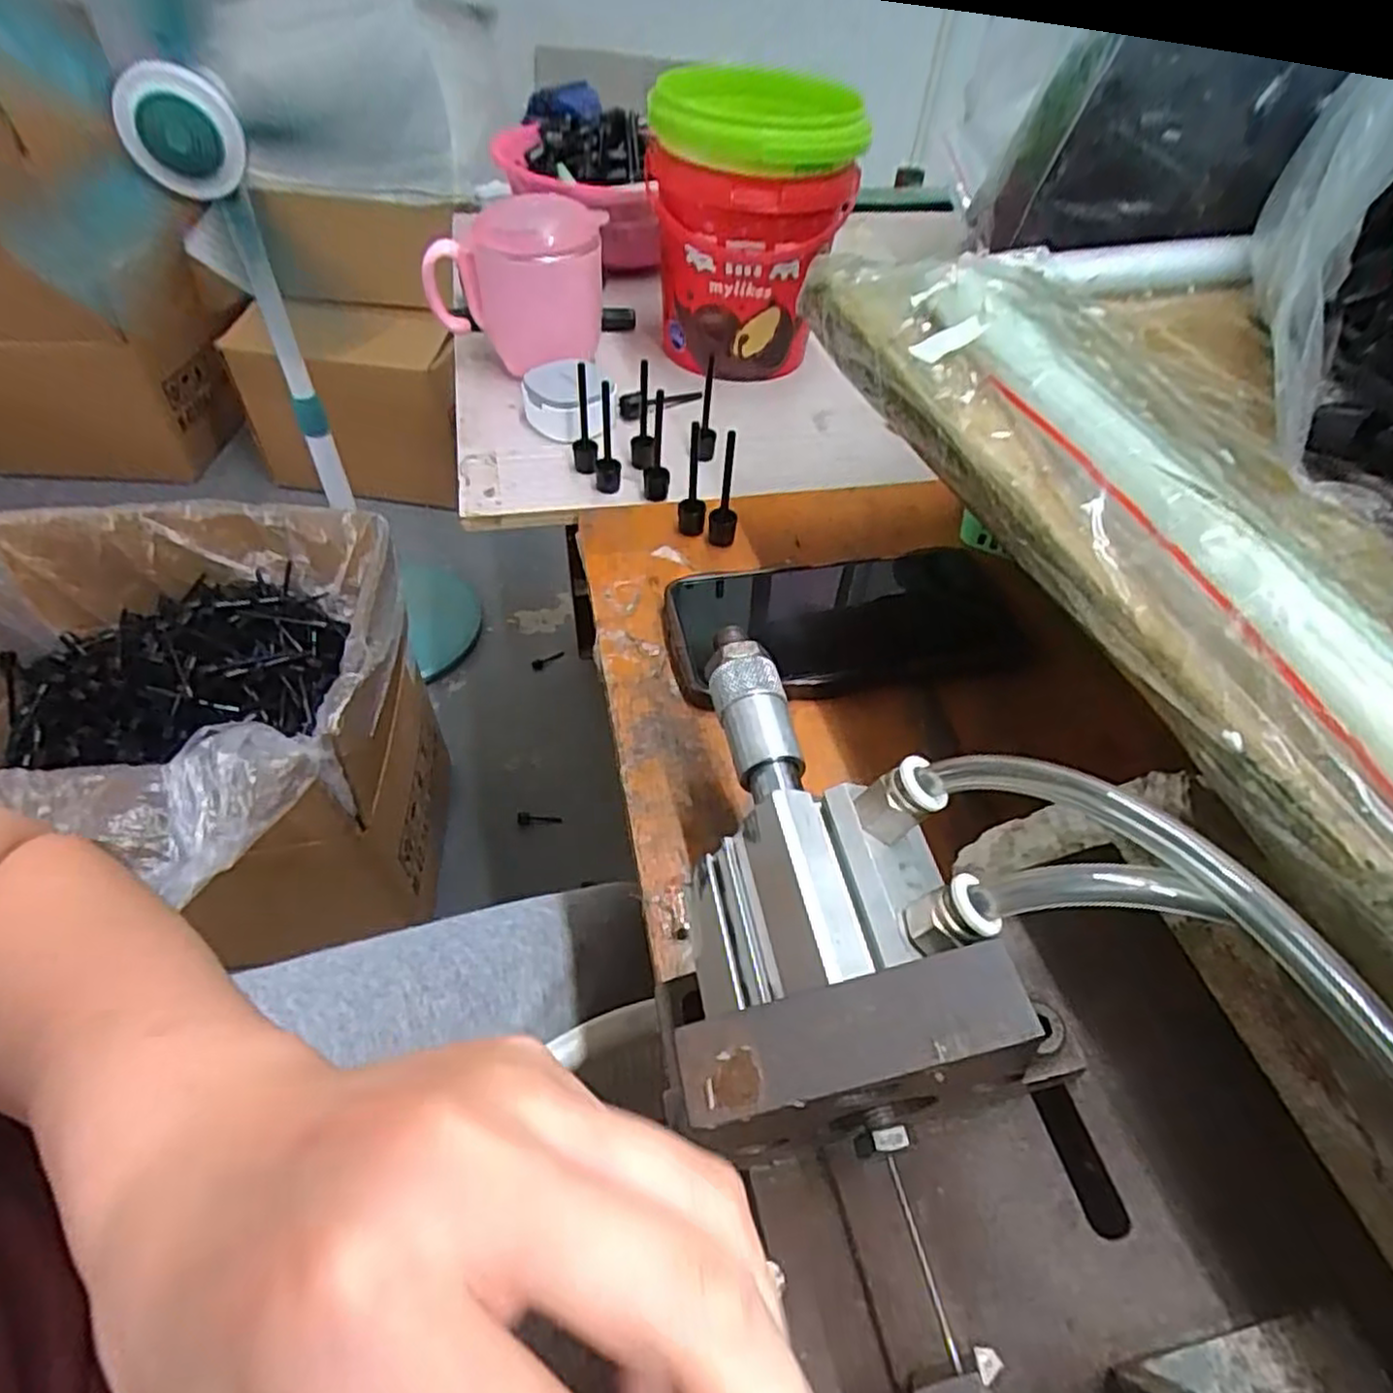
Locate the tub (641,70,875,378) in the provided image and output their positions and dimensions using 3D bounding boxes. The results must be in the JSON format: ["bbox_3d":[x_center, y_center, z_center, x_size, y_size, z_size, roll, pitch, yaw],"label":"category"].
[{"bbox_3d":[0.031,-0.318,0.513,0.127,0.165,0.136,2,49,-3],"label":"tub"}]

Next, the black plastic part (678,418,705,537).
[{"bbox_3d":[-0.001,-0.112,0.392,0.014,0.058,0.019,4,49,-1],"label":"black plastic part"}]

